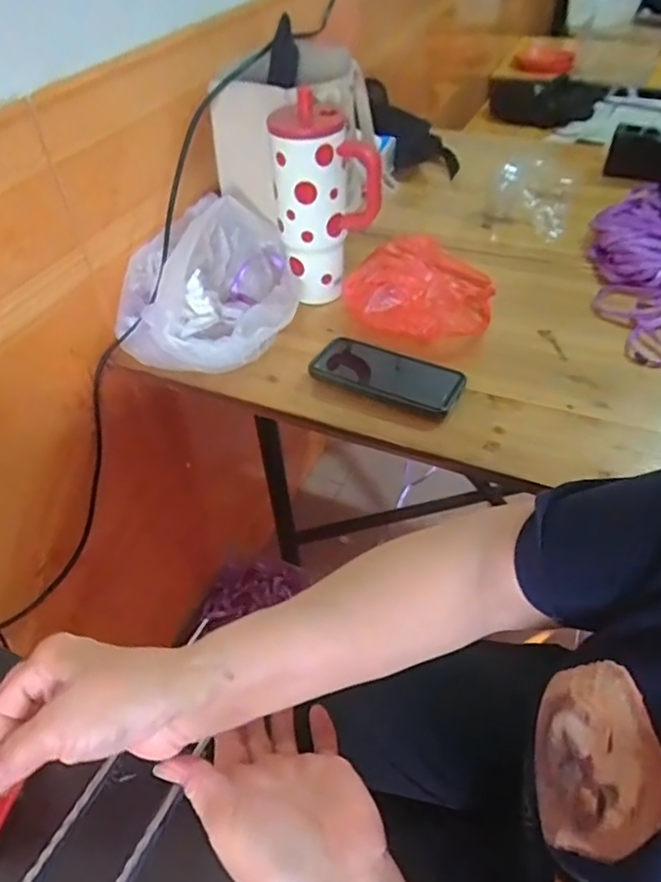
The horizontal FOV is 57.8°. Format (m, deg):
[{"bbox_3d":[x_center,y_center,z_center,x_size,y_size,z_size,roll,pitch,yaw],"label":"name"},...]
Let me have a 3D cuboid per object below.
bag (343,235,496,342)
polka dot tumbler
[{"bbox_3d":[0.117,-0.199,0.752,0.177,0.048,0.185,15,48,17],"label":"bag"},{"bbox_3d":[-0.004,-0.276,0.704,0.115,0.205,0.076,-5,45,-1],"label":"polka dot tumbler"}]

